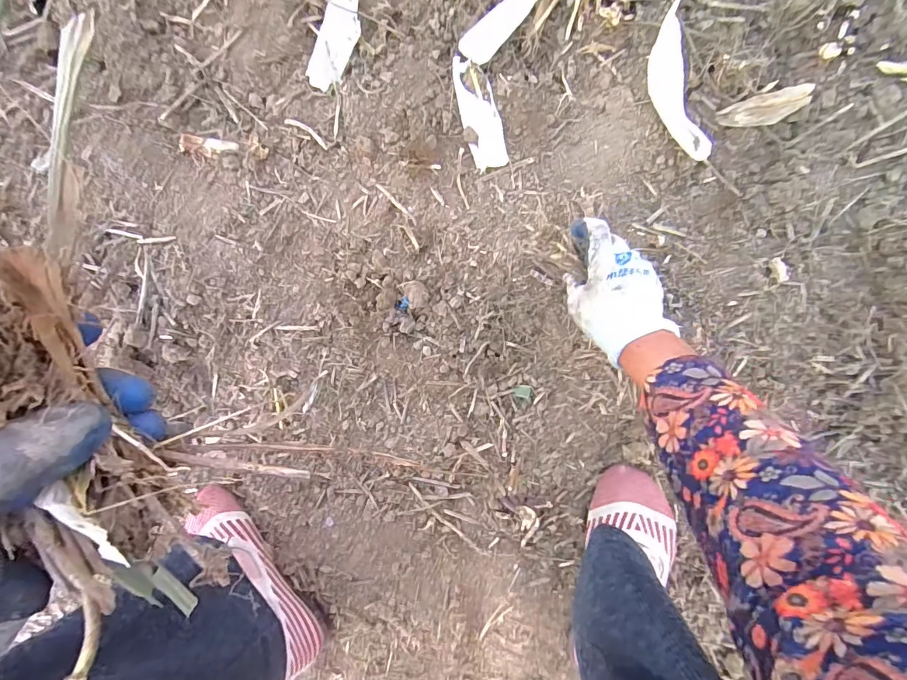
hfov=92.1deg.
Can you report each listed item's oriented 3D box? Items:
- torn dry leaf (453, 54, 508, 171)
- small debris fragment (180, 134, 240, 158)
[{"bbox_3d":[0.029,-0.245,0.474,0.039,0.017,0.121,-15,94,6],"label":"torn dry leaf"},{"bbox_3d":[-0.278,-0.219,0.495,0.061,0.006,0.021,9,96,4],"label":"small debris fragment"}]

